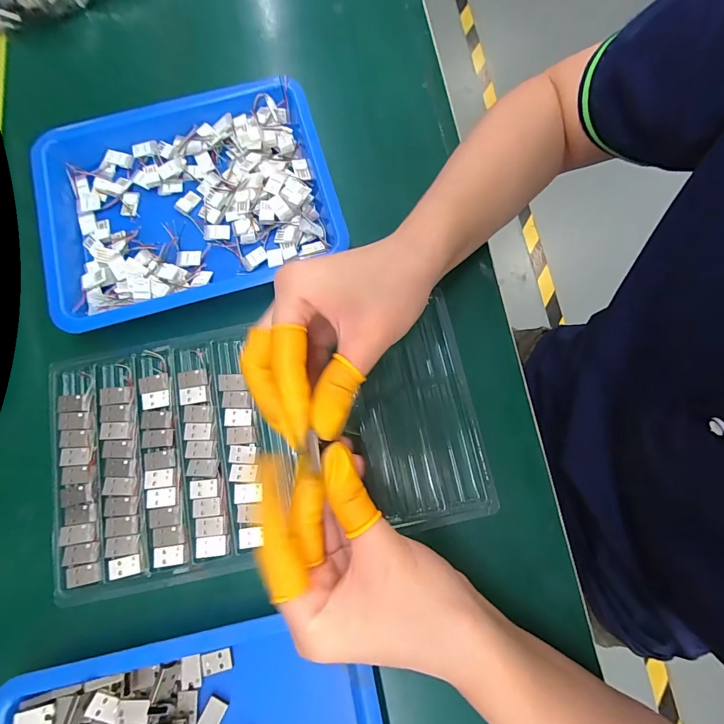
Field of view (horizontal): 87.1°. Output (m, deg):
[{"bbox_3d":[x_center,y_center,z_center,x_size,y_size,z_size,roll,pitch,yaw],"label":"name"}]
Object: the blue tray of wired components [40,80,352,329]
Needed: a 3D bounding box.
[{"bbox_3d":[-0.137,-0.123,0.295,0.223,0.027,0.169,-15,76,-4],"label":"blue tray of wired components"}]

